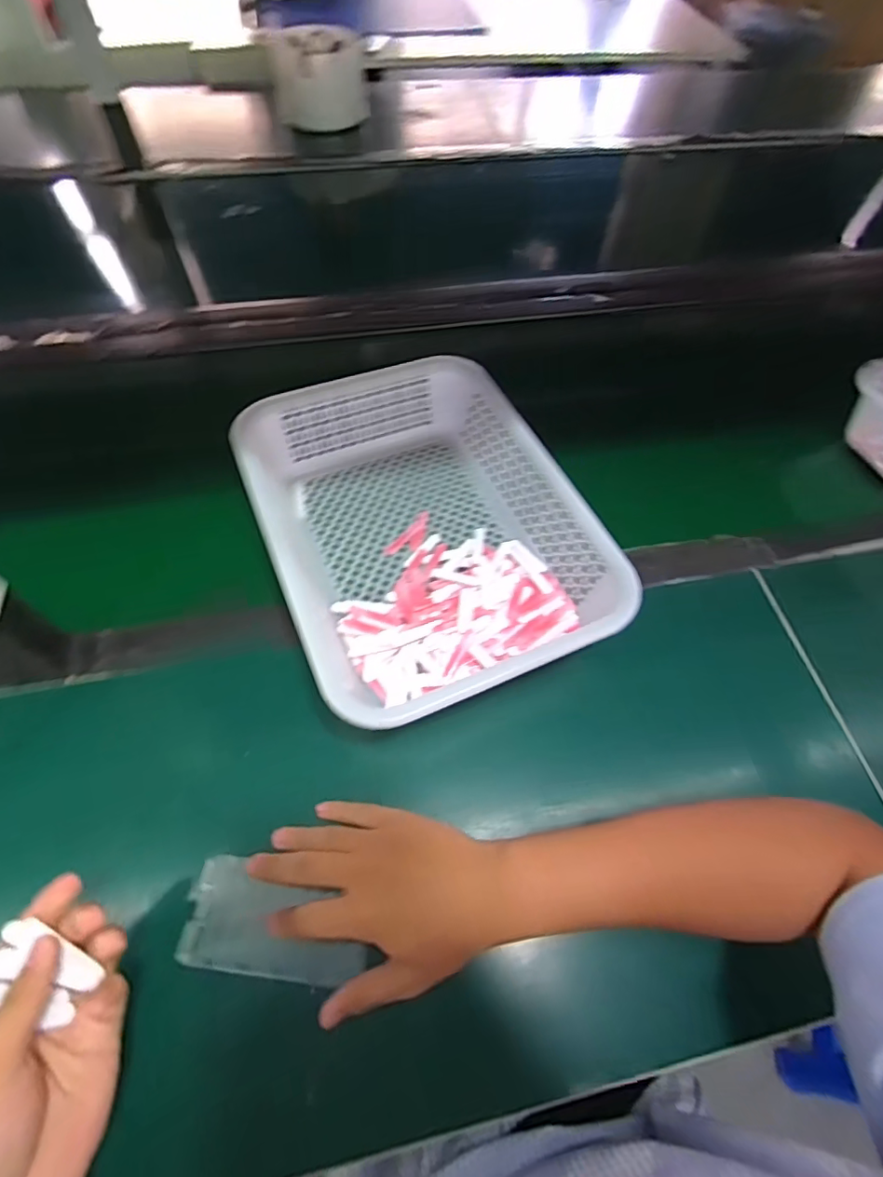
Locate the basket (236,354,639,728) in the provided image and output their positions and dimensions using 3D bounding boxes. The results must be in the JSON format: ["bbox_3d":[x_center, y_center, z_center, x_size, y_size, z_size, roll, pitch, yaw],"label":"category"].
[{"bbox_3d":[-0.021,-0.058,0.504,0.263,0.083,0.347,-20,62,-14],"label":"basket"}]

